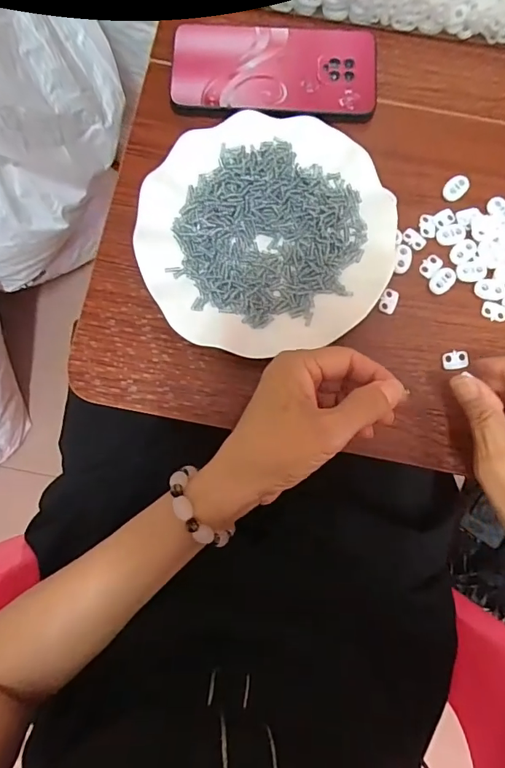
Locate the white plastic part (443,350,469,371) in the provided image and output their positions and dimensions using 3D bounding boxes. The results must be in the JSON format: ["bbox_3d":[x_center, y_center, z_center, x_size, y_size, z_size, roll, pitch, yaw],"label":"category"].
[{"bbox_3d":[0.151,-0.018,0.345,0.019,0.005,0.013,-7,81,-1],"label":"white plastic part"}]

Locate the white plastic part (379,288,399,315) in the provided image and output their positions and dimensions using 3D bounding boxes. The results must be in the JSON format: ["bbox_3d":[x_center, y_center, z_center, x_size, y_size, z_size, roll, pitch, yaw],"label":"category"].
[{"bbox_3d":[0.104,-0.063,0.351,0.012,0.004,0.019,21,82,3],"label":"white plastic part"}]

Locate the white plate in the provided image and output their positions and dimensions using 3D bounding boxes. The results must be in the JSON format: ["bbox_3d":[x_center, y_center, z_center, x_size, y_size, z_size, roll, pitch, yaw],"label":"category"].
[{"bbox_3d":[0.010,-0.112,0.347,0.181,0.026,0.182,0,81,0],"label":"white plate"}]

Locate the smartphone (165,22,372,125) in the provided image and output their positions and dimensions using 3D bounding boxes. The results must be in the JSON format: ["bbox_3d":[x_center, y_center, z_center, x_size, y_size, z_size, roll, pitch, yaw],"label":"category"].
[{"bbox_3d":[0.018,-0.254,0.375,0.164,0.007,0.085,-1,81,0],"label":"smartphone"}]

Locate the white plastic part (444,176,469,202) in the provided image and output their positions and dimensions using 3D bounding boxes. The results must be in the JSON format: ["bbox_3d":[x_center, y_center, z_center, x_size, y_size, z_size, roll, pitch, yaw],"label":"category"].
[{"bbox_3d":[0.162,-0.156,0.367,0.016,0.005,0.021,34,83,5],"label":"white plastic part"}]

